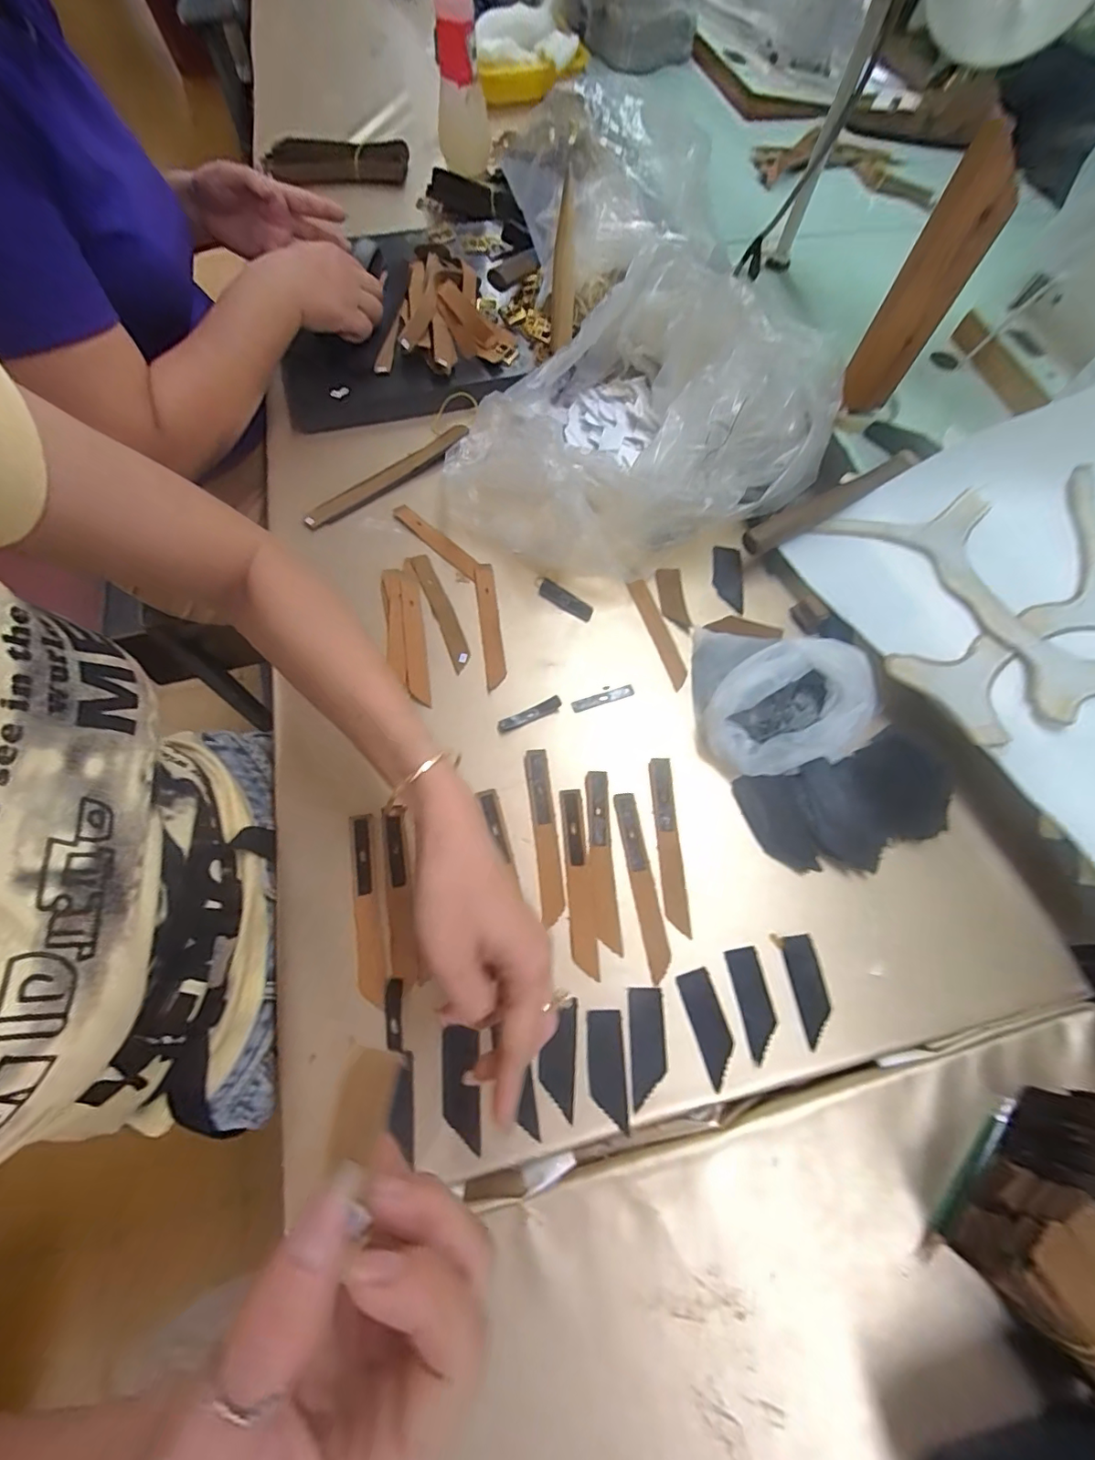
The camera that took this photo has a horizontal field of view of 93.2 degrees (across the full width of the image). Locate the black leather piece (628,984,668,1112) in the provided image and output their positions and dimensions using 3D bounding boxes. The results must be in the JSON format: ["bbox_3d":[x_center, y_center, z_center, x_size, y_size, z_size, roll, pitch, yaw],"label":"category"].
[{"bbox_3d":[0.064,0.201,0.332,0.022,0.004,0.063,0,67,0],"label":"black leather piece"}]

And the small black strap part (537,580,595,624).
[{"bbox_3d":[0.015,-0.117,0.469,0.056,0.007,0.018,36,71,14],"label":"small black strap part"}]

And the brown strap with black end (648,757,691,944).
[{"bbox_3d":[0.090,0.083,0.384,0.016,0.004,0.128,-1,67,-1],"label":"brown strap with black end"}]

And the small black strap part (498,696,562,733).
[{"bbox_3d":[-0.014,-0.012,0.420,0.054,0.006,0.012,-25,69,-10],"label":"small black strap part"}]

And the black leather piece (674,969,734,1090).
[{"bbox_3d":[0.105,0.191,0.335,0.022,0.004,0.064,-16,67,-7],"label":"black leather piece"}]

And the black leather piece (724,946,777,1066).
[{"bbox_3d":[0.137,0.180,0.343,0.023,0.004,0.063,-9,67,-4],"label":"black leather piece"}]

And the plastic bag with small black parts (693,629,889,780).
[{"bbox_3d":[0.183,-0.039,0.411,0.133,0.050,0.139,-12,67,-5],"label":"plastic bag with small black parts"}]

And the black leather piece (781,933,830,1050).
[{"bbox_3d":[0.176,0.173,0.348,0.023,0.004,0.063,-7,67,-3],"label":"black leather piece"}]

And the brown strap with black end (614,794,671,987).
[{"bbox_3d":[0.068,0.108,0.370,0.015,0.004,0.127,-8,67,-4],"label":"brown strap with black end"}]

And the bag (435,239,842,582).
[{"bbox_3d":[0.078,-0.284,0.481,0.336,0.116,0.278,-39,72,-15],"label":"bag"}]

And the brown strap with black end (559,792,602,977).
[{"bbox_3d":[0.022,0.106,0.369,0.016,0.004,0.128,-4,67,-2],"label":"brown strap with black end"}]

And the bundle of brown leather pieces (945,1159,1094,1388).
[{"bbox_3d":[0.263,0.281,0.266,0.061,0.057,0.075,-36,71,-14],"label":"bundle of brown leather pieces"}]

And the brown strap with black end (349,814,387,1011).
[{"bbox_3d":[-0.125,0.121,0.356,0.017,0.004,0.125,-11,67,-5],"label":"brown strap with black end"}]

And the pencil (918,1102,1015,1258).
[{"bbox_3d":[0.247,0.260,0.301,0.103,0.008,0.010,-42,73,-16],"label":"pencil"}]

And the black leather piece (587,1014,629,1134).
[{"bbox_3d":[0.037,0.212,0.324,0.022,0.004,0.062,-1,67,-1],"label":"black leather piece"}]

